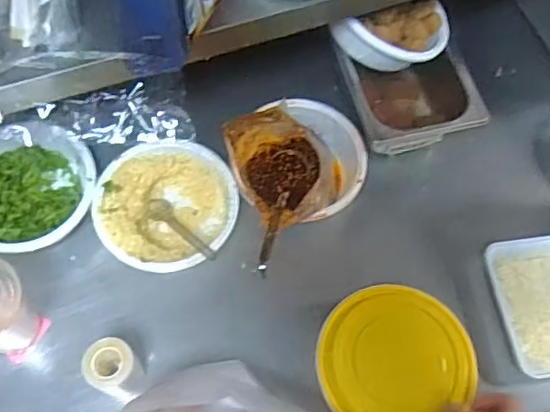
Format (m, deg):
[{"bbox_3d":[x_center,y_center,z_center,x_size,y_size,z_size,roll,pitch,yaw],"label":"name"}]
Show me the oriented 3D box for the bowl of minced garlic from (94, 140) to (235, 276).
[{"bbox_3d":[-0.134,0.005,0.727,0.164,0.059,0.163,1,66,-3],"label":"bowl of minced garlic"}]

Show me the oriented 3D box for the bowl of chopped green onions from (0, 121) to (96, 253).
[{"bbox_3d":[-0.310,-0.022,0.727,0.168,0.062,0.168,1,66,-3],"label":"bowl of chopped green onions"}]

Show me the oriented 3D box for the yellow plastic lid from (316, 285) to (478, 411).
[{"bbox_3d":[0.132,0.170,0.628,0.165,0.023,0.161,1,66,-3],"label":"yellow plastic lid"}]

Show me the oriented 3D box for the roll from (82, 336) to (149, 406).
[{"bbox_3d":[-0.170,0.176,0.628,0.054,0.087,0.051,1,66,-3],"label":"roll"}]

